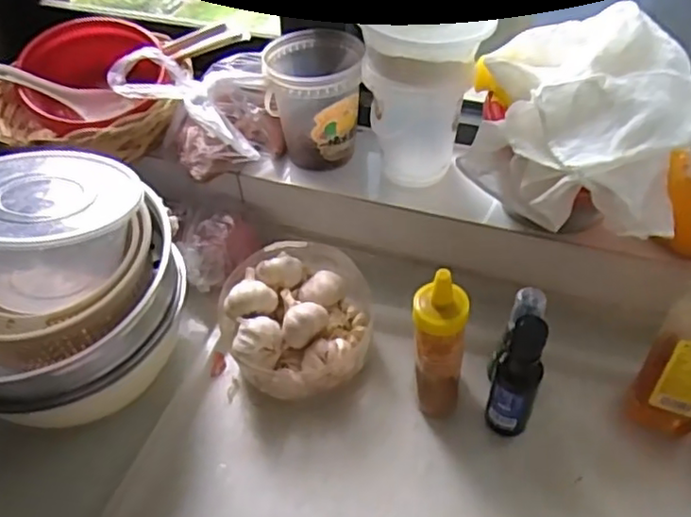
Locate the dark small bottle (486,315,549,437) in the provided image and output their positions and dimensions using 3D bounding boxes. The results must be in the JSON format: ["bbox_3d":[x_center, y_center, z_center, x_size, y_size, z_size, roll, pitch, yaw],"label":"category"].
[{"bbox_3d":[0.164,0.118,0.607,0.044,0.156,0.045,15,49,17],"label":"dark small bottle"}]

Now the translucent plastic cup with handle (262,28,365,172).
[{"bbox_3d":[-0.036,-0.191,0.776,0.116,0.129,0.110,-4,46,-1],"label":"translucent plastic cup with handle"}]

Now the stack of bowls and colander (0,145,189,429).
[{"bbox_3d":[-0.297,0.039,0.635,0.222,0.252,0.240,27,53,26],"label":"stack of bowls and colander"}]

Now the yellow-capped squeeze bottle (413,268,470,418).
[{"bbox_3d":[0.091,0.094,0.619,0.054,0.183,0.049,2,46,5],"label":"yellow-capped squeeze bottle"}]

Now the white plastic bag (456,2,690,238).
[{"bbox_3d":[0.229,-0.124,0.621,0.207,0.153,0.205,12,48,14],"label":"white plastic bag"}]

